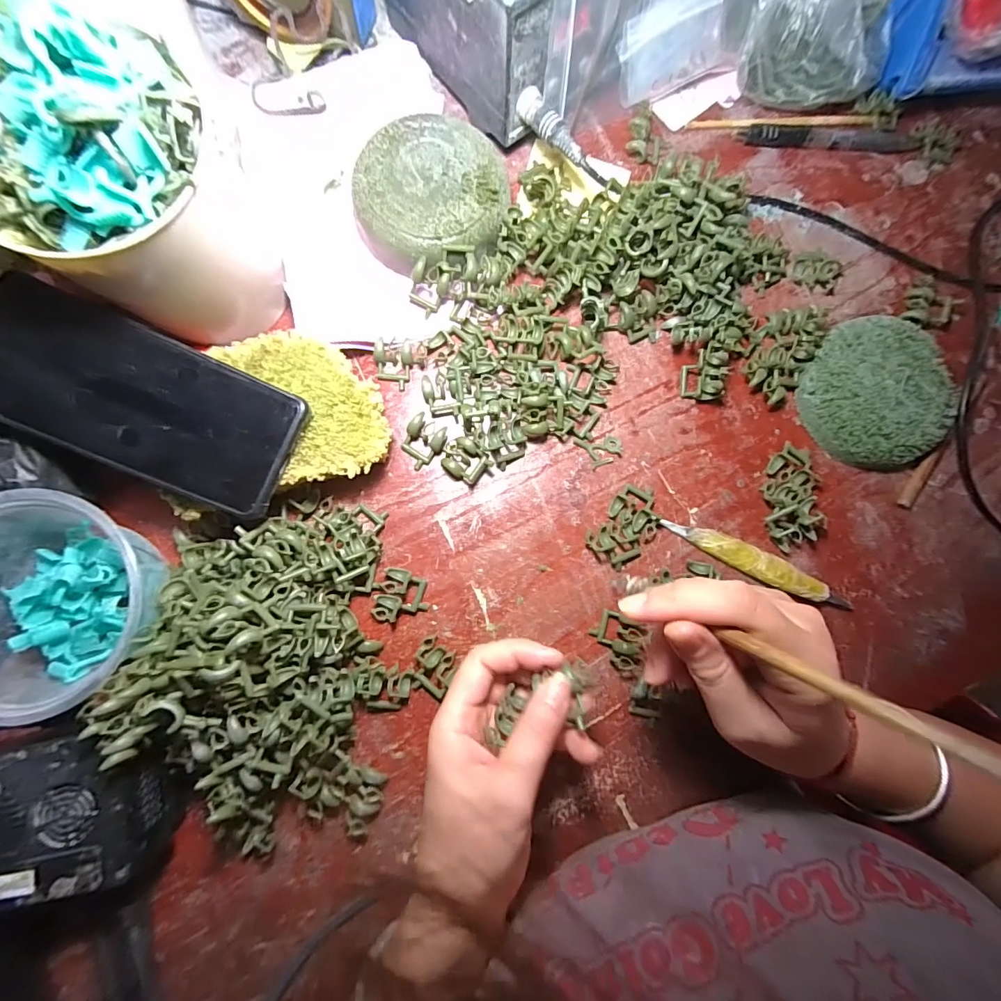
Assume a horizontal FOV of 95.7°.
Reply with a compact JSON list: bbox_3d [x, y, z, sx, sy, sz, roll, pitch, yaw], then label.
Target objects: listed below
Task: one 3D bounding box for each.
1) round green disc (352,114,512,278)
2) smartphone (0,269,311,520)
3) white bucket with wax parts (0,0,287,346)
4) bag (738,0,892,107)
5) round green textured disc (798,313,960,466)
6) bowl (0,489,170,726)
[{"bbox_3d":[-0.047,-0.208,0.309,0.102,0.026,0.092,-18,86,-4],"label":"round green disc"},{"bbox_3d":[-0.198,-0.055,0.247,0.162,0.006,0.075,24,87,-10],"label":"smartphone"},{"bbox_3d":[-0.184,-0.151,0.240,0.099,0.146,0.105,0,85,-3],"label":"white bucket with wax parts"},{"bbox_3d":[0.227,-0.337,0.321,0.126,0.076,0.056,13,85,-2],"label":"bag"},{"bbox_3d":[0.268,-0.077,0.324,0.099,0.024,0.104,0,85,-3],"label":"round green textured disc"},{"bbox_3d":[-0.247,0.054,0.254,0.109,0.049,0.113,0,85,-3],"label":"bowl"}]

